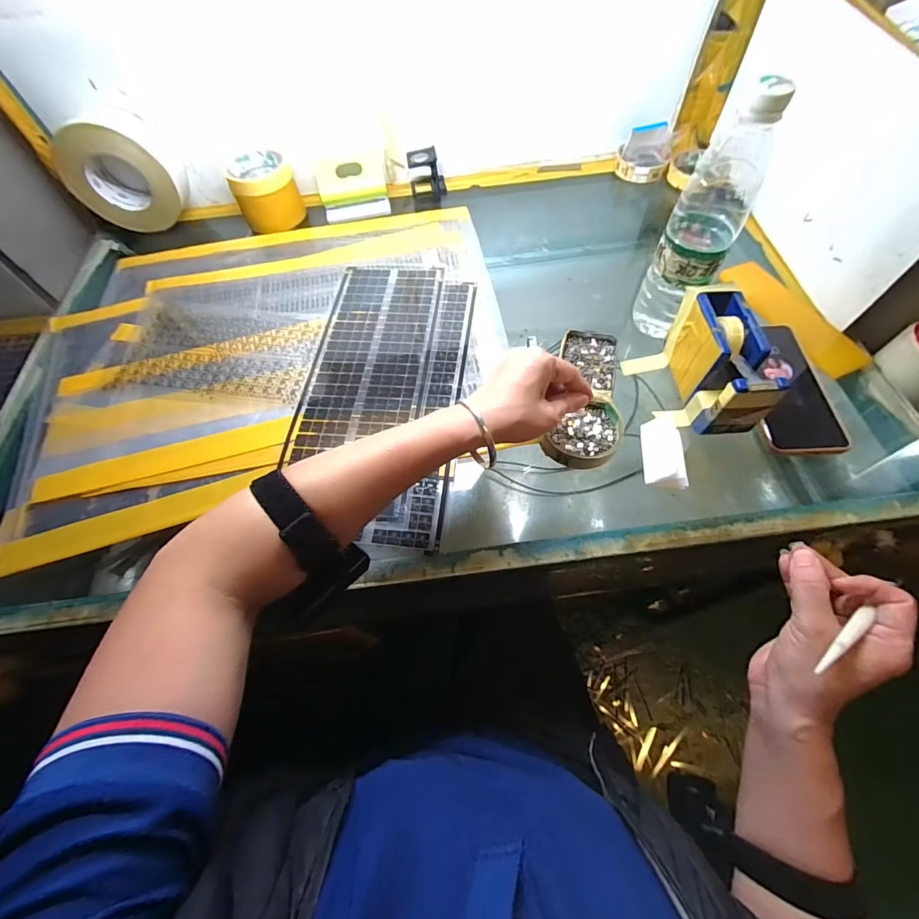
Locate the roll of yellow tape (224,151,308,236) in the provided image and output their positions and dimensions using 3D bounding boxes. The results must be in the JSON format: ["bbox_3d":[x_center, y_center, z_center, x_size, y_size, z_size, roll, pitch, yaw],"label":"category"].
[{"bbox_3d":[-0.285,-0.394,0.612,0.088,0.074,0.089,-23,62,-9],"label":"roll of yellow tape"}]

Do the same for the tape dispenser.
[{"bbox_3d":[0.253,-0.096,0.410,0.047,0.081,0.131,-4,61,1],"label":"tape dispenser"}]

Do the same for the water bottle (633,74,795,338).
[{"bbox_3d":[0.233,-0.221,0.396,0.063,0.216,0.070,27,66,17],"label":"water bottle"}]

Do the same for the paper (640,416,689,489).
[{"bbox_3d":[0.193,-0.007,0.392,0.029,0.025,0.076,7,62,6],"label":"paper"}]

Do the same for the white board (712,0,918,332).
[{"bbox_3d":[0.411,-0.366,0.481,0.015,0.188,0.401,-4,61,2],"label":"white board"}]

